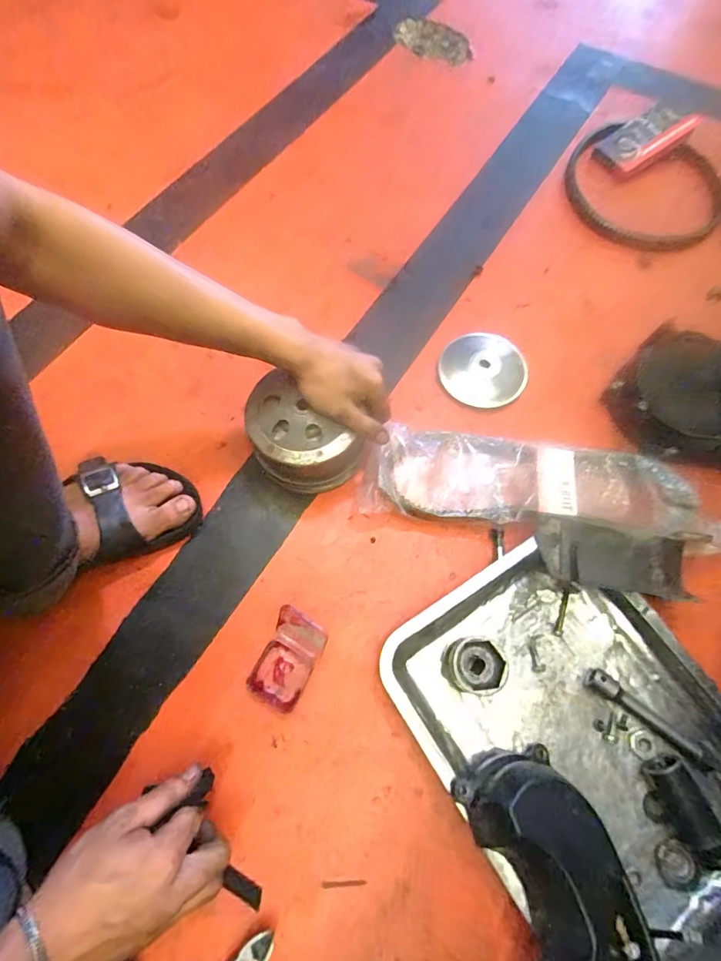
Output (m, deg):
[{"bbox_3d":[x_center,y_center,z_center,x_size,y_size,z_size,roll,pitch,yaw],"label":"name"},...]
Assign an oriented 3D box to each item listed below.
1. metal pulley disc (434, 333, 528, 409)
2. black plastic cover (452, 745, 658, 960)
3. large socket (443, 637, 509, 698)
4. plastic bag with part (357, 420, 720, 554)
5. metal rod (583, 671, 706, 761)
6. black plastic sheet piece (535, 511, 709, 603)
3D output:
[{"bbox_3d":[0.158,-0.145,0.573,0.111,0.024,0.099,40,73,15],"label":"metal pulley disc"},{"bbox_3d":[0.152,0.313,0.327,0.111,0.064,0.201,-12,51,-5],"label":"black plastic cover"},{"bbox_3d":[0.111,0.181,0.426,0.053,0.050,0.049,0,68,0],"label":"large socket"},{"bbox_3d":[0.199,0.021,0.494,0.389,0.044,0.145,7,68,3],"label":"plastic bag with part"},{"bbox_3d":[0.272,0.224,0.421,0.112,0.016,0.016,35,72,13],"label":"metal rod"},{"bbox_3d":[0.265,0.077,0.449,0.164,0.021,0.067,8,68,3],"label":"black plastic sheet piece"}]

